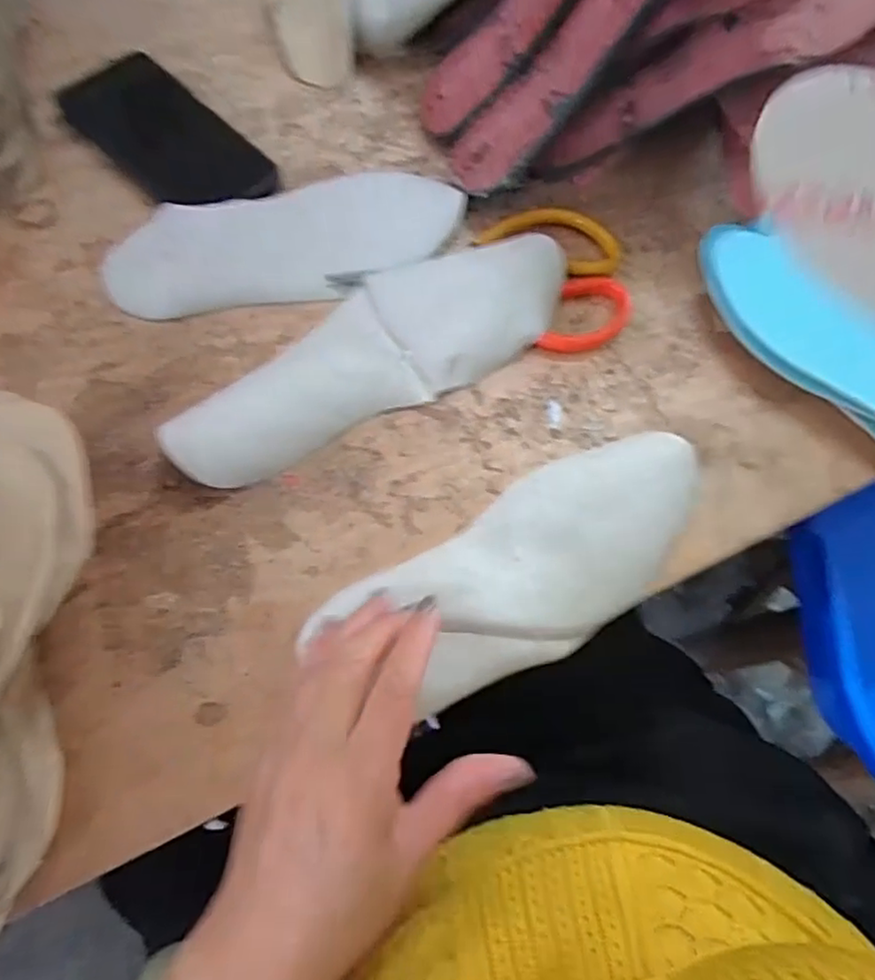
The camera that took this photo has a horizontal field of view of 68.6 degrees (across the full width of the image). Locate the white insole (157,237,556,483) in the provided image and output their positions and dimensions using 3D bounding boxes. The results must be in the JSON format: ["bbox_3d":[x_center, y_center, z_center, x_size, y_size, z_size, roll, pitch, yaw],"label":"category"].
[{"bbox_3d":[-0.038,-0.088,0.390,0.257,0.028,0.084,-28,72,-13],"label":"white insole"}]

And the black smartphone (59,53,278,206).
[{"bbox_3d":[-0.186,-0.243,0.445,0.148,0.011,0.074,43,77,6],"label":"black smartphone"}]

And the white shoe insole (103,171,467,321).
[{"bbox_3d":[-0.093,-0.161,0.416,0.225,0.028,0.067,-16,70,-9],"label":"white shoe insole"}]

